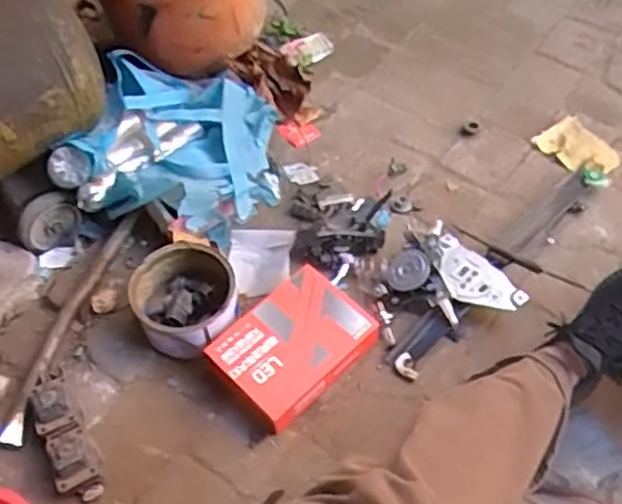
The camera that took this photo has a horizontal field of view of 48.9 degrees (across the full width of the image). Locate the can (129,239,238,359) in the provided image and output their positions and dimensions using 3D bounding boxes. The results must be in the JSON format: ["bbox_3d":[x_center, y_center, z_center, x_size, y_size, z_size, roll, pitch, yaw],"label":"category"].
[{"bbox_3d":[-0.183,0.075,1.028,0.149,0.090,0.162,-2,55,2],"label":"can"}]

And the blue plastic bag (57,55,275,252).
[{"bbox_3d":[-0.220,-0.189,1.197,0.310,0.158,0.333,2,54,5],"label":"blue plastic bag"}]

